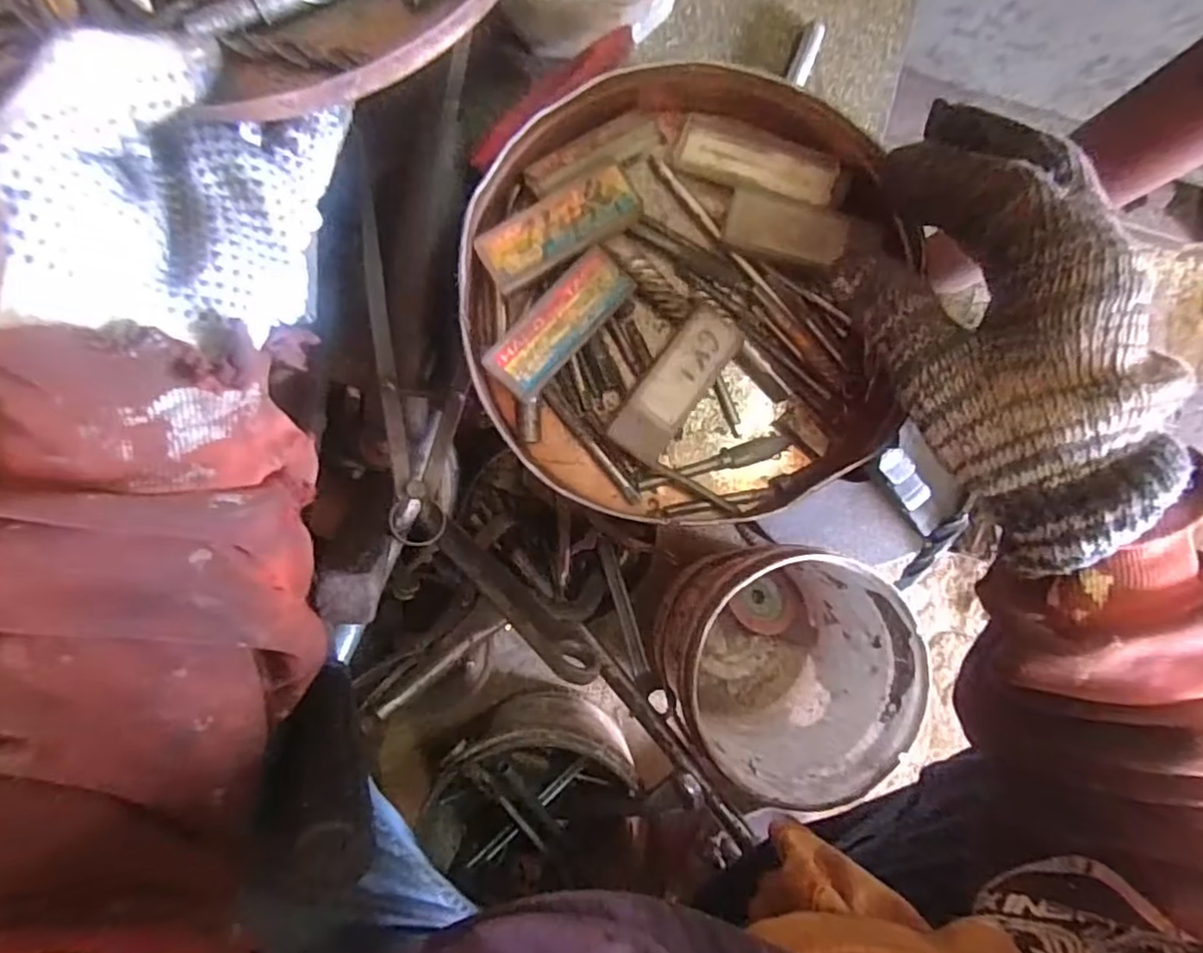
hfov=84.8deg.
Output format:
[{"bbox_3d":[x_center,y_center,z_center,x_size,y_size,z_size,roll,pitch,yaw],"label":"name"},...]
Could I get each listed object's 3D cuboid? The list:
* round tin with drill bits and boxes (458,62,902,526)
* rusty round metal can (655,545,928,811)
[{"bbox_3d":[0.035,-0.085,0.306,0.187,0.040,0.205,0,89,-3],"label":"round tin with drill bits and boxes"},{"bbox_3d":[0.159,0.160,0.605,0.200,0.188,0.191,0,89,-3],"label":"rusty round metal can"}]

